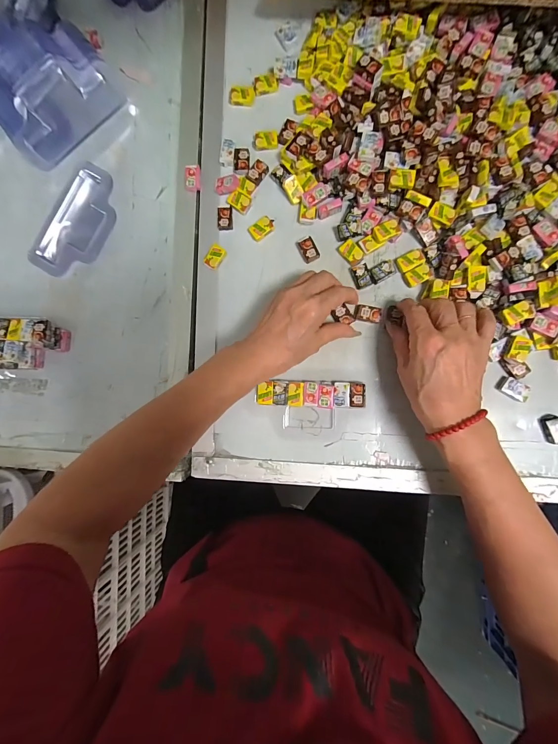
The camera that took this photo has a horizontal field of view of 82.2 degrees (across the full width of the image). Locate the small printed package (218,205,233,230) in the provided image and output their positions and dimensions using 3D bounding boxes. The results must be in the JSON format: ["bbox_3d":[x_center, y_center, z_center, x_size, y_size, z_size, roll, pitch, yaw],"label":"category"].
[{"bbox_3d":[-0.061,-0.179,0.369,0.018,0.008,0.029,0,88,8],"label":"small printed package"}]

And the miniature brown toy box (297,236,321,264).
[{"bbox_3d":[0.033,-0.136,0.356,0.019,0.007,0.027,-21,86,7],"label":"miniature brown toy box"}]

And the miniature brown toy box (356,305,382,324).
[{"bbox_3d":[0.097,-0.062,0.346,0.026,0.008,0.016,14,90,8],"label":"miniature brown toy box"}]

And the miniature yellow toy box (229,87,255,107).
[{"bbox_3d":[-0.043,-0.319,0.370,0.030,0.008,0.018,7,89,8],"label":"miniature yellow toy box"}]

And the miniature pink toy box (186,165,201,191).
[{"bbox_3d":[-0.100,-0.228,0.374,0.016,0.012,0.027,4,89,8],"label":"miniature pink toy box"}]

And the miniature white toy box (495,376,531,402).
[{"bbox_3d":[0.237,0.017,0.323,0.028,0.006,0.017,31,92,7],"label":"miniature white toy box"}]

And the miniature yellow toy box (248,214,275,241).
[{"bbox_3d":[-0.019,-0.163,0.362,0.030,0.006,0.019,-39,84,5],"label":"miniature yellow toy box"}]

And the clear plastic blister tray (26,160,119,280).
[{"bbox_3d":[-0.241,-0.179,0.388,0.071,0.014,0.138,29,92,7],"label":"clear plastic blister tray"}]

